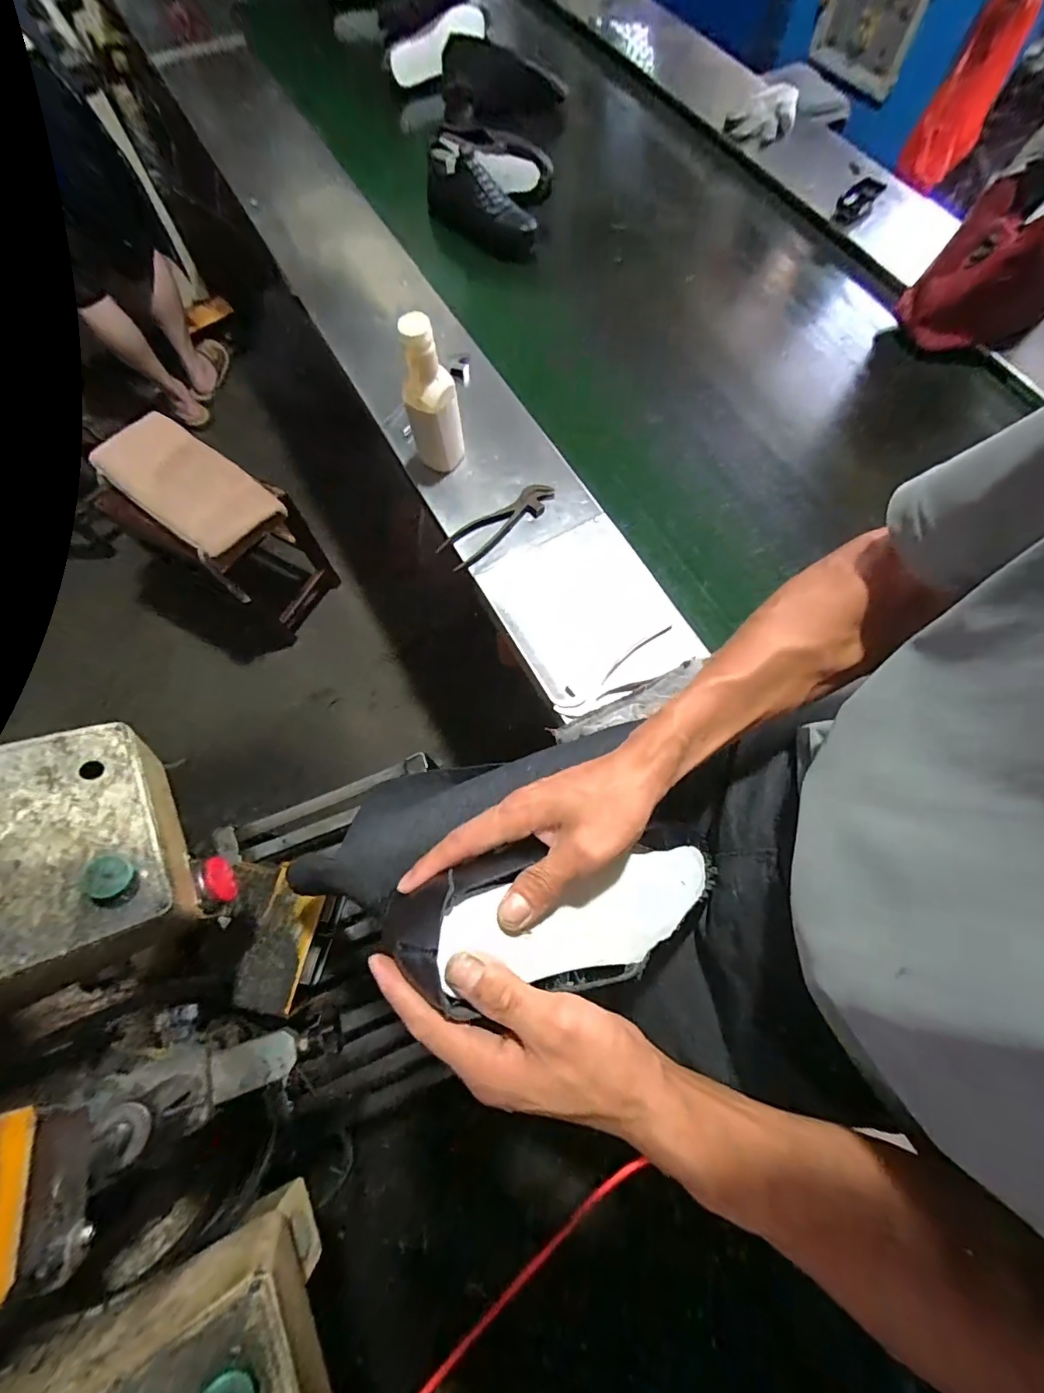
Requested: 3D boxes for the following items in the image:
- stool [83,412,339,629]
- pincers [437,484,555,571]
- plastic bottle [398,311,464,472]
[{"bbox_3d":[-0.724,-0.394,1.291,0.362,0.480,0.270,30,73,10],"label":"stool"},{"bbox_3d":[-0.030,-0.253,0.723,0.190,0.016,0.058,-31,73,-11],"label":"pincers"},{"bbox_3d":[-0.124,-0.399,0.669,0.071,0.220,0.062,-12,71,-4],"label":"plastic bottle"}]

